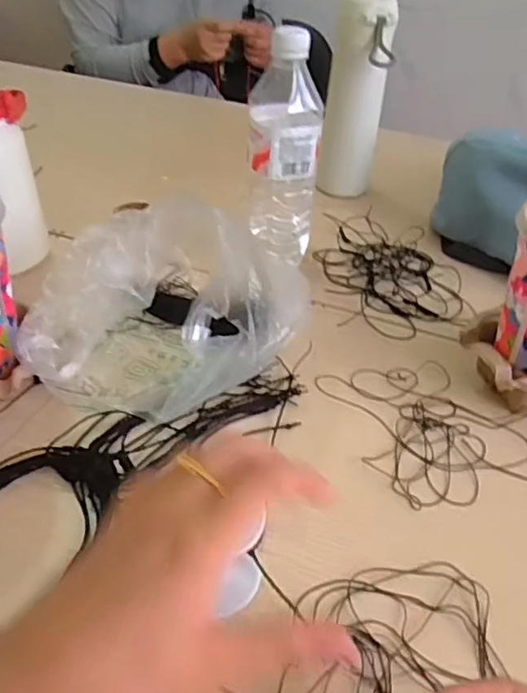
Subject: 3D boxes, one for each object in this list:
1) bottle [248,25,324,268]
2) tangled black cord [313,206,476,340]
[{"bbox_3d":[0.019,-0.176,0.574,0.068,0.219,0.053,3,42,0],"label":"bottle"},{"bbox_3d":[0.133,-0.085,0.627,0.135,0.012,0.200,-2,42,-5],"label":"tangled black cord"}]

